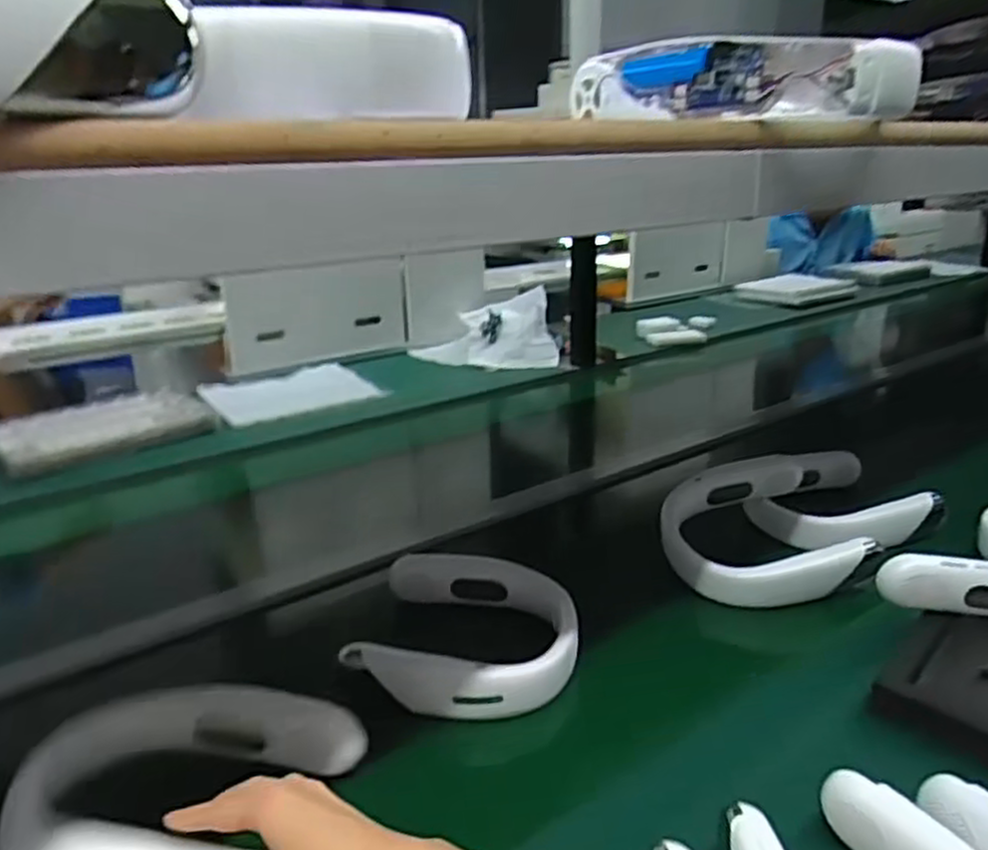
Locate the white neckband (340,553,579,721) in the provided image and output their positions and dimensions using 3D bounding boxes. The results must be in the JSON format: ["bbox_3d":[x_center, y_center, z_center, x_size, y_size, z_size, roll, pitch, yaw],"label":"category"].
[{"bbox_3d":[-0.023,0.192,0.696,0.196,0.045,0.188,3,20,10],"label":"white neckband"}]

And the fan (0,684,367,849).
[{"bbox_3d":[-0.203,0.243,0.498,0.183,0.072,0.175,1,20,5],"label":"fan"}]

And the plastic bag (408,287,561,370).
[{"bbox_3d":[-0.022,-0.218,1.748,0.333,0.124,0.251,0,20,1],"label":"plastic bag"}]

